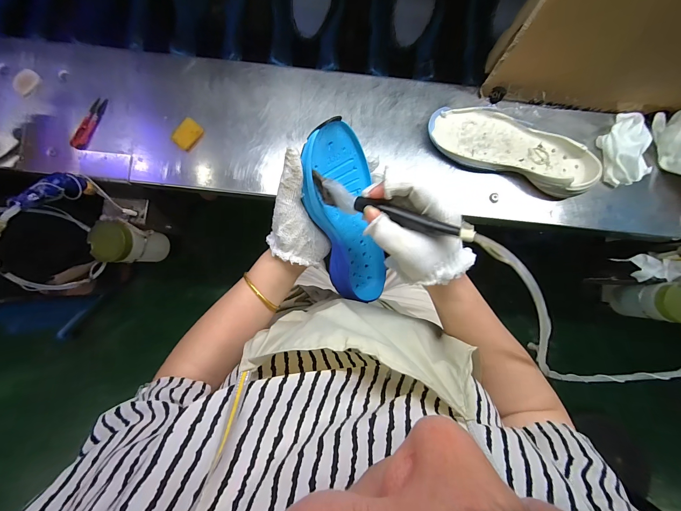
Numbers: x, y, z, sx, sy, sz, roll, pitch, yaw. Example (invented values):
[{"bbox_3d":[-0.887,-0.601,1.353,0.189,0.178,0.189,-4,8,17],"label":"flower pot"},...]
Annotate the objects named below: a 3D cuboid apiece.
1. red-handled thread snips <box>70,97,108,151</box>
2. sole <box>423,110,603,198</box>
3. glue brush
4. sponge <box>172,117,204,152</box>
[{"bbox_3d":[-0.444,-0.234,0.539,0.023,0.013,0.100,24,85,2],"label":"red-handled thread snips"},{"bbox_3d":[0.288,-0.181,0.516,0.282,0.047,0.102,20,85,1],"label":"sole"},{"bbox_3d":[0.042,-0.044,0.281,0.158,0.025,0.020,20,82,24],"label":"glue brush"},{"bbox_3d":[-0.266,-0.211,0.530,0.032,0.022,0.052,32,86,2],"label":"sponge"}]

